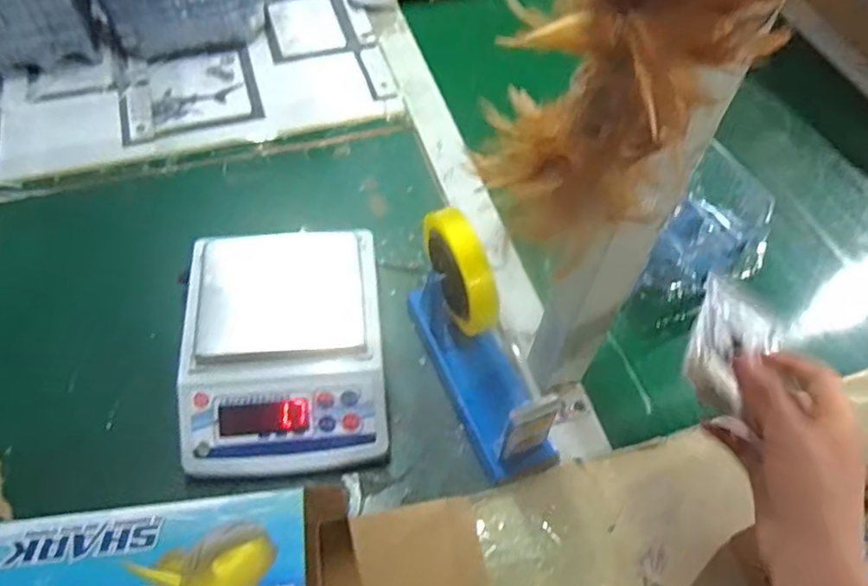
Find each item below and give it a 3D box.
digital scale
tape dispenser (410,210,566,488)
[{"bbox_3d":[-0.136,0.051,0.587,0.174,0.072,0.217,-5,58,-6],"label":"digital scale"},{"bbox_3d":[0.041,0.045,0.529,0.060,0.160,0.187,-20,60,-17],"label":"tape dispenser"}]

